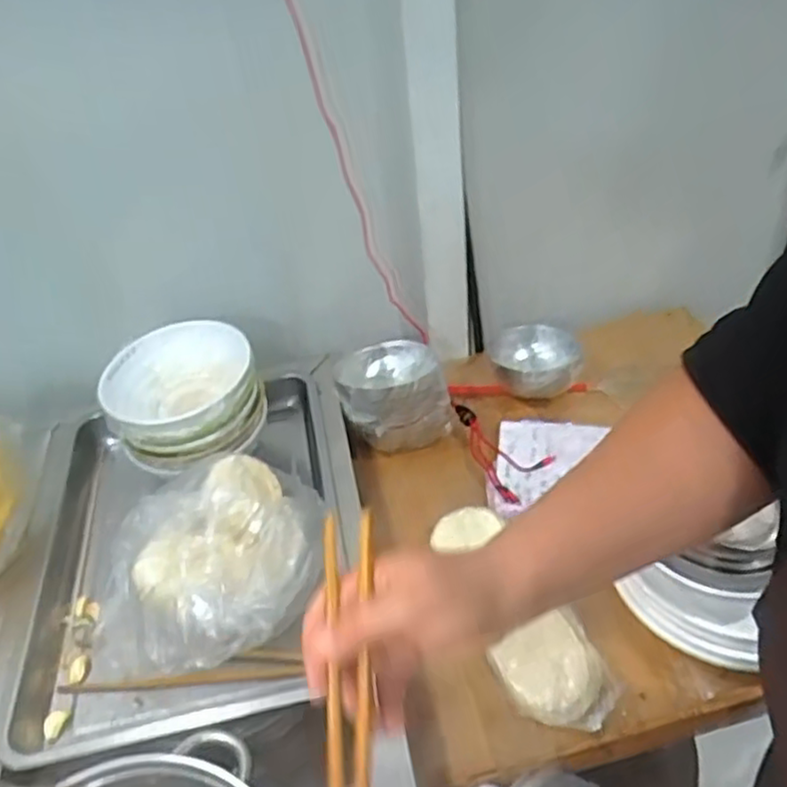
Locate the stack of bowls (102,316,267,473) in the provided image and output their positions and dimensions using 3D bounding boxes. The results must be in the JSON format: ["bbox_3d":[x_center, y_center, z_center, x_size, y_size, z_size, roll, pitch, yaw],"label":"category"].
[{"bbox_3d":[-0.262,0.004,0.898,0.184,0.102,0.179,-23,43,-17],"label":"stack of bowls"}]

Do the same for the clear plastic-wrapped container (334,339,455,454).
[{"bbox_3d":[-0.007,-0.005,0.970,0.133,0.114,0.130,-16,41,-10],"label":"clear plastic-wrapped container"}]

